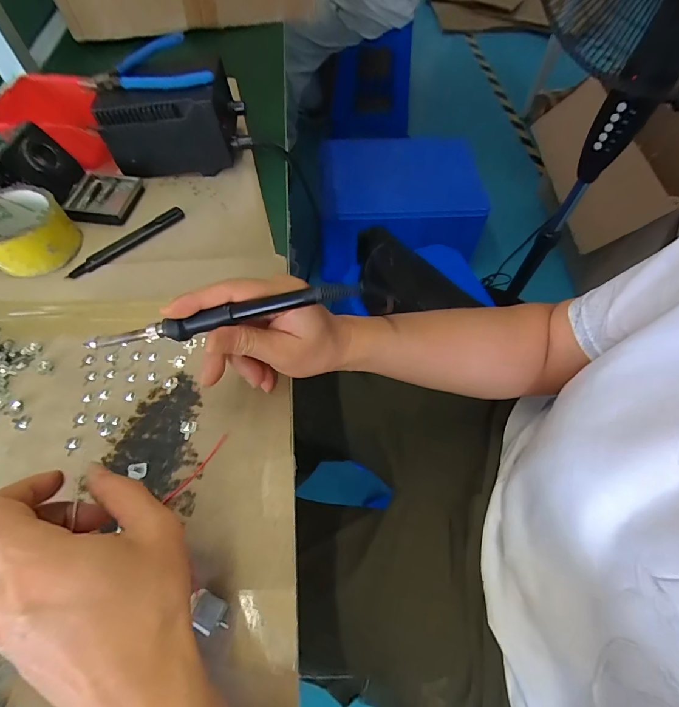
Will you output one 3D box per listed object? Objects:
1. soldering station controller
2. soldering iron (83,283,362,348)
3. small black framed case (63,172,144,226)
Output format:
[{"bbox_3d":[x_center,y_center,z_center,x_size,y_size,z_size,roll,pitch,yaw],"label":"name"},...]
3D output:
[{"bbox_3d":[-0.199,-0.294,0.462,0.156,0.089,0.111,-4,61,-4],"label":"soldering station controller"},{"bbox_3d":[-0.086,-0.026,0.261,0.201,0.016,0.014,-11,61,6],"label":"soldering iron"},{"bbox_3d":[-0.279,-0.186,0.439,0.069,0.013,0.076,4,60,1],"label":"small black framed case"}]

